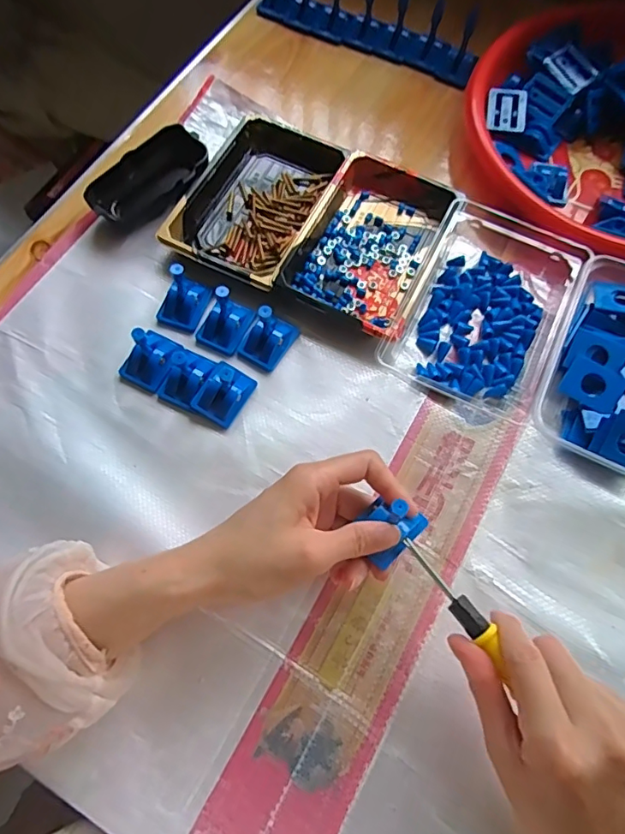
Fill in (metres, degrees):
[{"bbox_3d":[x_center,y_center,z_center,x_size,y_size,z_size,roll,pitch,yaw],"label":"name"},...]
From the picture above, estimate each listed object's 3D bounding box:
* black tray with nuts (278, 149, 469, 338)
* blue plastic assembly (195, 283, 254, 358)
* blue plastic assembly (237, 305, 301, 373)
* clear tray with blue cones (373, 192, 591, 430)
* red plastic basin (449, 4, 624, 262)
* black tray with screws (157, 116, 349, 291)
[{"bbox_3d":[0.048,-0.144,0.432,0.102,0.026,0.160,24,70,8],"label":"black tray with nuts"},{"bbox_3d":[-0.069,-0.077,0.395,0.035,0.038,0.038,28,71,9],"label":"blue plastic assembly"},{"bbox_3d":[-0.034,-0.066,0.394,0.032,0.041,0.043,32,72,11],"label":"blue plastic assembly"},{"bbox_3d":[0.140,-0.095,0.413,0.121,0.032,0.175,22,70,7],"label":"clear tray with blue cones"},{"bbox_3d":[0.287,-0.263,0.470,0.287,0.061,0.287,0,69,-1],"label":"red plastic basin"},{"bbox_3d":[-0.047,-0.190,0.455,0.107,0.024,0.160,25,70,8],"label":"black tray with screws"}]

